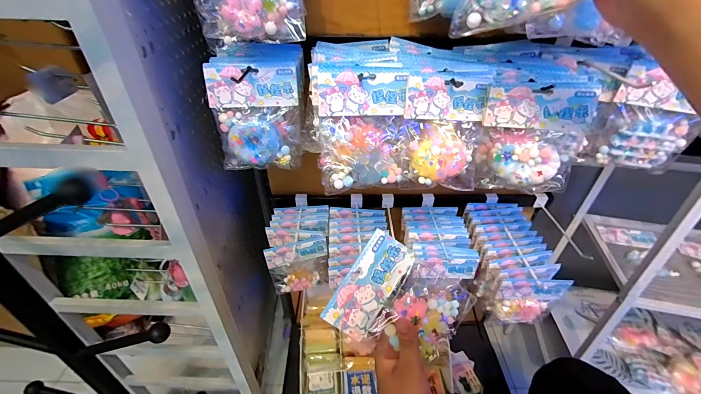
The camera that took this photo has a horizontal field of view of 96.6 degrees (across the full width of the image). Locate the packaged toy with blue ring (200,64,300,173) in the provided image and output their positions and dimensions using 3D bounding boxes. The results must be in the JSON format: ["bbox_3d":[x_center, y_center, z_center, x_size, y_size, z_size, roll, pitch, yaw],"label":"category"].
[{"bbox_3d":[-0.140,-0.118,0.474,0.124,0.147,0.054,-6,39,-9],"label":"packaged toy with blue ring"}]

